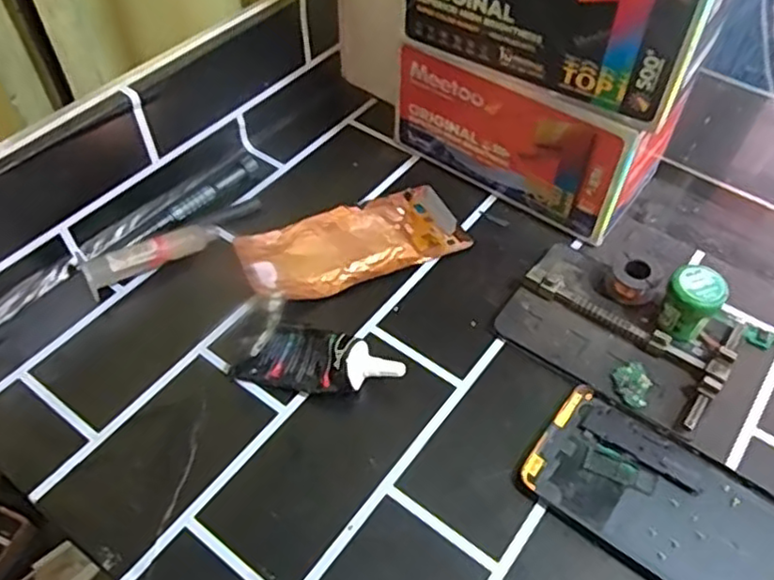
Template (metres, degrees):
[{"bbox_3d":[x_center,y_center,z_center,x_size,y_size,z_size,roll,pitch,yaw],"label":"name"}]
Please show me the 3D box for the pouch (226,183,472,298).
[{"bbox_3d":[-0.023,-0.033,0.451,0.148,0.012,0.068,-20,55,-14],"label":"pouch"}]

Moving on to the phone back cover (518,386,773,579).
[{"bbox_3d":[0.154,0.116,0.336,0.161,0.005,0.074,32,59,22],"label":"phone back cover"}]

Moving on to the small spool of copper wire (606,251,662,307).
[{"bbox_3d":[0.154,-0.006,0.416,0.028,0.027,0.024,25,57,18],"label":"small spool of copper wire"}]

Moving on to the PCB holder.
[{"bbox_3d":[0.140,0.023,0.401,0.125,0.020,0.086,33,60,22],"label":"PCB holder"}]

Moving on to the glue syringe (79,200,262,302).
[{"bbox_3d":[-0.140,-0.035,0.437,0.125,0.016,0.020,-33,60,-22],"label":"glue syringe"}]

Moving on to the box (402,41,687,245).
[{"bbox_3d":[0.098,-0.121,0.465,0.179,0.094,0.078,30,59,21],"label":"box"}]

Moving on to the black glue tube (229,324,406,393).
[{"bbox_3d":[-0.038,0.038,0.383,0.095,0.025,0.041,9,53,7],"label":"black glue tube"}]

